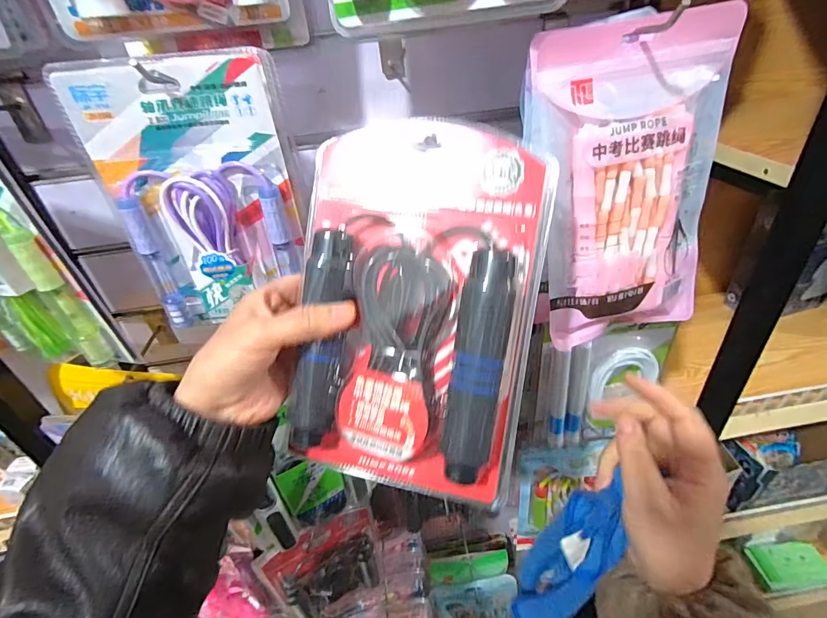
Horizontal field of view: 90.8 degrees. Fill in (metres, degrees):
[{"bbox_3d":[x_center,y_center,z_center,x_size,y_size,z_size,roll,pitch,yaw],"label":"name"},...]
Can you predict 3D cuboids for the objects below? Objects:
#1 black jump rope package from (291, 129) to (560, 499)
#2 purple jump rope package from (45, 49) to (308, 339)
[{"bbox_3d":[-0.001,0.001,0.280,0.159,0.250,0.045,8,-2,8],"label":"black jump rope package"},{"bbox_3d":[-0.170,-0.088,0.342,0.151,0.204,0.031,-10,34,-4],"label":"purple jump rope package"}]

